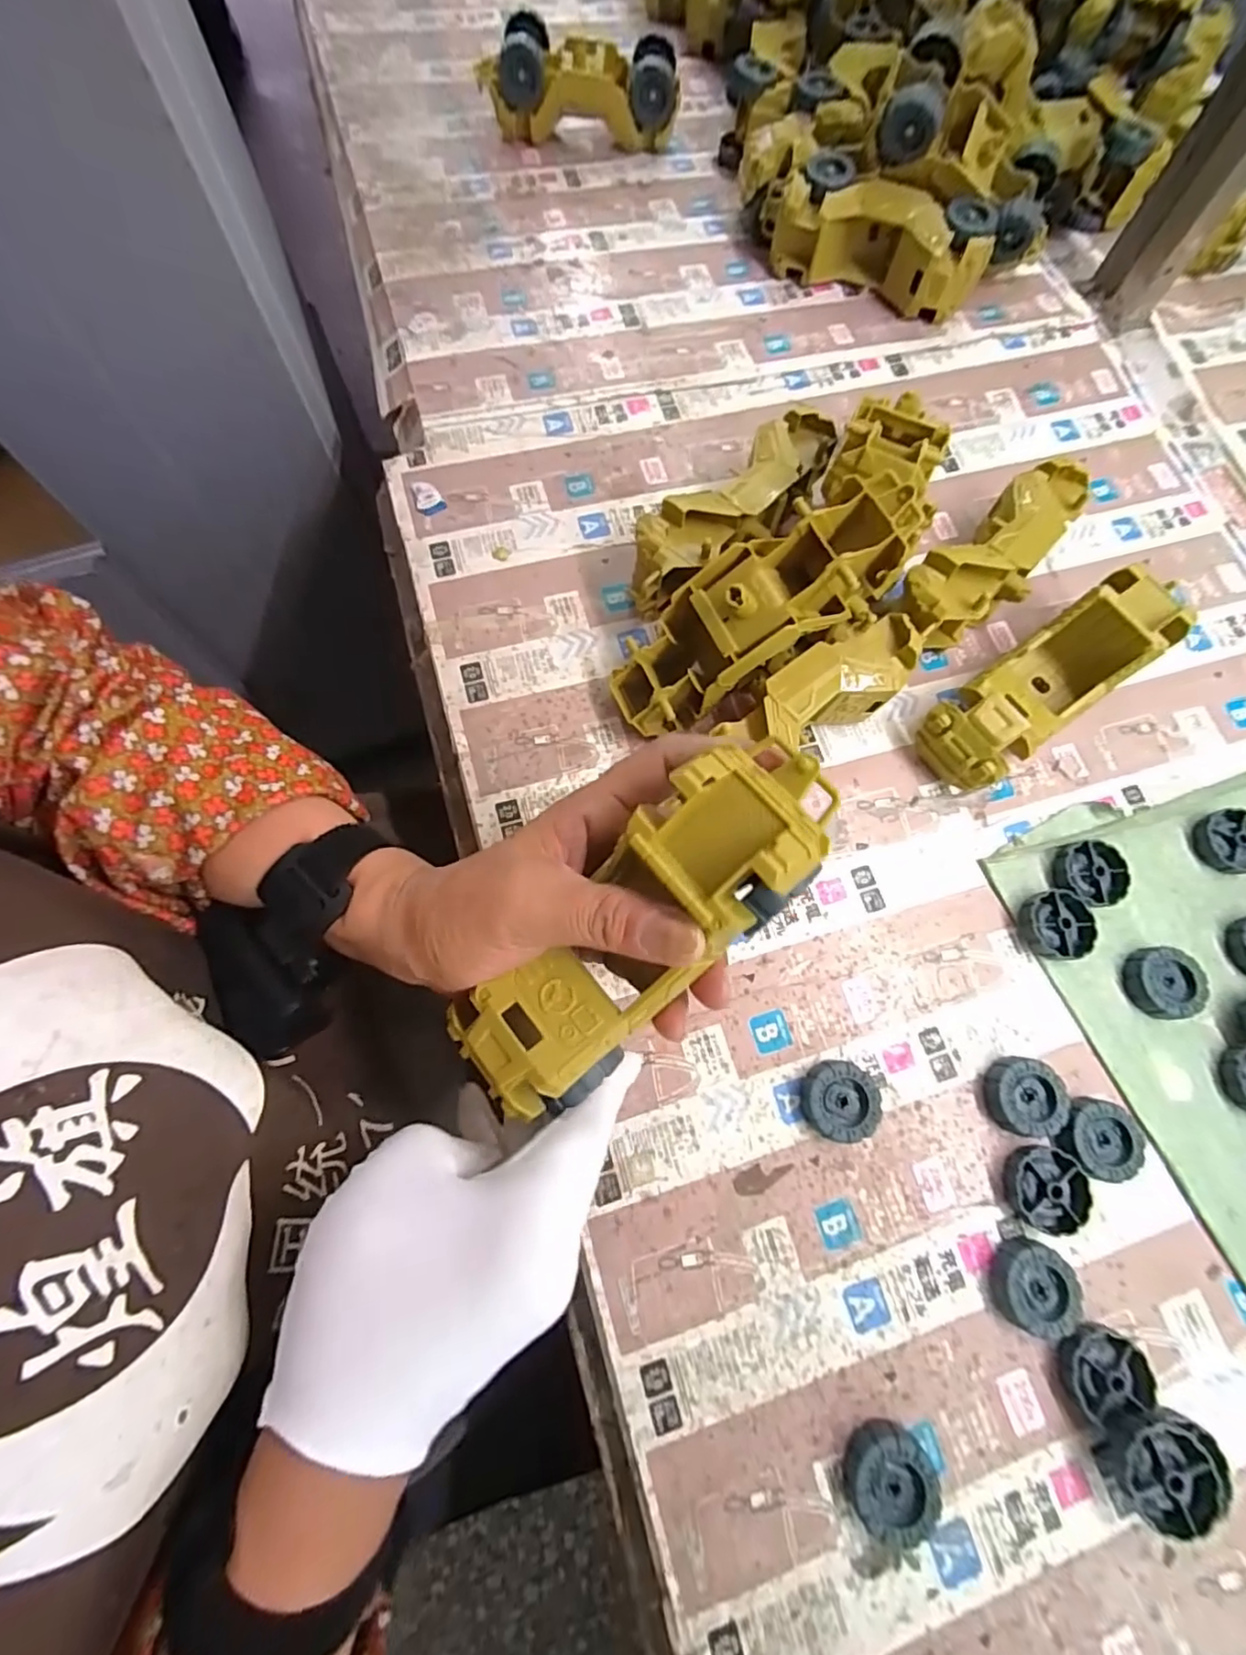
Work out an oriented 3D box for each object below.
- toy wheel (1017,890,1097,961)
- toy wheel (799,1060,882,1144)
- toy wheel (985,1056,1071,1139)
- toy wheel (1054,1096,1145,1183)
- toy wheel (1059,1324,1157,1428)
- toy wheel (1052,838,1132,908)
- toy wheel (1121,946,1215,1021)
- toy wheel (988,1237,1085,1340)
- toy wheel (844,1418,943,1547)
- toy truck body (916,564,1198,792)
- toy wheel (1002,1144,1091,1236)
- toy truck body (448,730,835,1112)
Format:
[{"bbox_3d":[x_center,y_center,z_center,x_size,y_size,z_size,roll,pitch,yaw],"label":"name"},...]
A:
[{"bbox_3d":[0.248,0.057,0.351,0.041,0.012,0.038,1,72,-2],"label":"toy wheel"},{"bbox_3d":[0.112,0.142,0.317,0.037,0.014,0.037,1,72,-2],"label":"toy wheel"},{"bbox_3d":[0.212,0.142,0.323,0.038,0.012,0.038,1,72,-2],"label":"toy wheel"},{"bbox_3d":[0.248,0.163,0.317,0.042,0.010,0.038,43,76,11],"label":"toy wheel"},{"bbox_3d":[0.226,0.255,0.289,0.038,0.011,0.035,1,72,-2],"label":"toy wheel"},{"bbox_3d":[0.274,0.028,0.361,0.041,0.013,0.037,3,72,-1],"label":"toy wheel"},{"bbox_3d":[0.308,0.087,0.343,0.044,0.013,0.038,-15,74,-7],"label":"toy wheel"},{"bbox_3d":[0.202,0.224,0.296,0.038,0.014,0.038,1,72,-2],"label":"toy wheel"},{"bbox_3d":[0.117,0.285,0.267,0.037,0.014,0.035,1,72,-2],"label":"toy wheel"},{"bbox_3d":[0.252,-0.085,0.366,0.149,0.067,0.053,-35,77,-12],"label":"toy truck body"},{"bbox_3d":[0.215,0.184,0.310,0.037,0.010,0.038,1,72,-2],"label":"toy wheel"},{"bbox_3d":[0.005,0.039,0.223,0.054,0.039,0.167,45,105,11],"label":"toy truck body"}]

